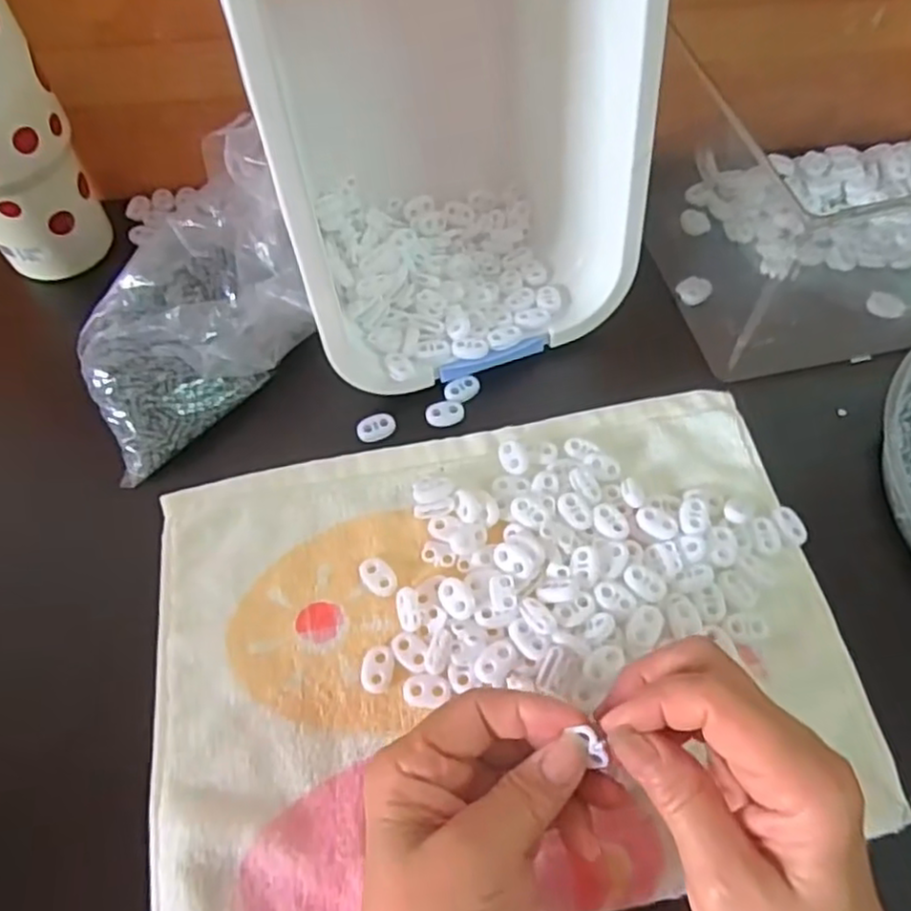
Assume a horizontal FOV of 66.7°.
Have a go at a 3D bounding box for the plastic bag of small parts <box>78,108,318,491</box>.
[{"bbox_3d":[-0.150,-0.083,0.379,0.123,0.109,0.125,-17,63,-9],"label":"plastic bag of small parts"}]

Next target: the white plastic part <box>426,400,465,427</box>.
[{"bbox_3d":[-0.006,-0.026,0.412,0.022,0.004,0.017,-7,62,-4],"label":"white plastic part"}]

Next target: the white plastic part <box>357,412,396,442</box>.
[{"bbox_3d":[-0.047,-0.017,0.407,0.022,0.004,0.014,-17,63,-9],"label":"white plastic part"}]

